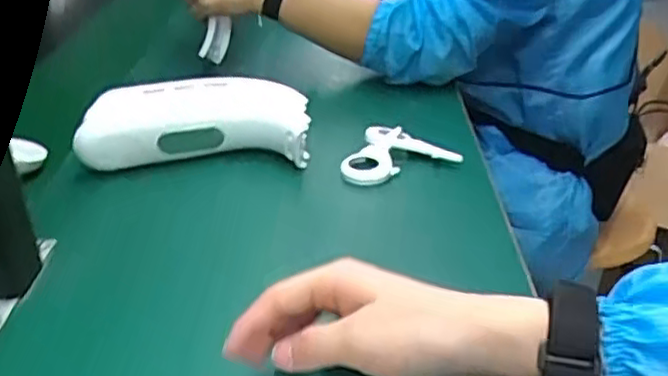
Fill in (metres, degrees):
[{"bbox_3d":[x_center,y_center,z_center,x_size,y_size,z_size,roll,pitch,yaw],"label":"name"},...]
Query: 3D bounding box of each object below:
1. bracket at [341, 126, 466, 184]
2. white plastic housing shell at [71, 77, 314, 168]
[{"bbox_3d":[0.055,-0.032,0.614,0.104,0.025,0.061,-6,30,-9],"label":"bracket"},{"bbox_3d":[-0.123,-0.059,0.614,0.199,0.050,0.081,-1,30,-1],"label":"white plastic housing shell"}]

